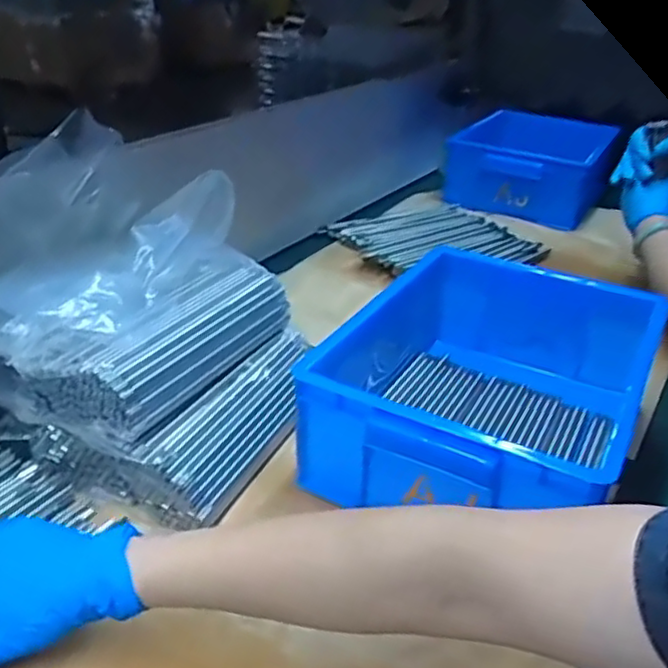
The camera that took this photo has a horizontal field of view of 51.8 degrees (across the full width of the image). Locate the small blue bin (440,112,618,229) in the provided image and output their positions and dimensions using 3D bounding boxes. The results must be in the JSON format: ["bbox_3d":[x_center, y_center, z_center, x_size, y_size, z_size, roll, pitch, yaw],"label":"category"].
[{"bbox_3d":[0.385,-0.338,1.336,0.291,0.136,0.279,15,32,19],"label":"small blue bin"}]

